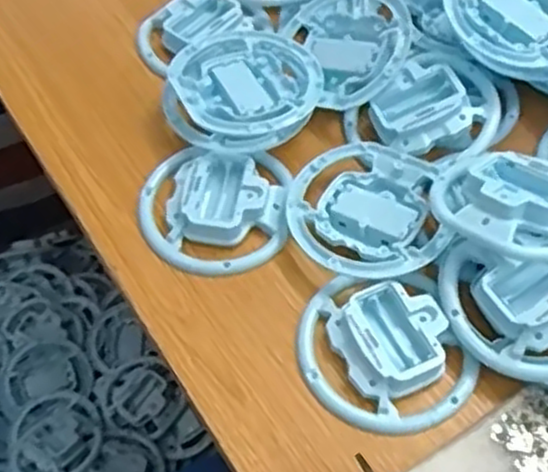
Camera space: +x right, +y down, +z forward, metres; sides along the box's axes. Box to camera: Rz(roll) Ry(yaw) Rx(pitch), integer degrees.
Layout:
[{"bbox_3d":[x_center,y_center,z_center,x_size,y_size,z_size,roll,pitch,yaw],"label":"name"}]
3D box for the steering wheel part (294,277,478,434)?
[{"bbox_3d":[0.061,0.062,0.434,0.090,0.020,0.099,0,57,0],"label":"steering wheel part"}]

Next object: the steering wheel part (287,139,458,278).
[{"bbox_3d":[0.062,-0.014,0.478,0.101,0.024,0.096,0,57,0],"label":"steering wheel part"}]

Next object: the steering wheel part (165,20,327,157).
[{"bbox_3d":[-0.020,-0.106,0.524,0.101,0.020,0.112,24,60,15],"label":"steering wheel part"}]

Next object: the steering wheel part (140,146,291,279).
[{"bbox_3d":[-0.039,-0.019,0.488,0.094,0.019,0.090,0,57,0],"label":"steering wheel part"}]

